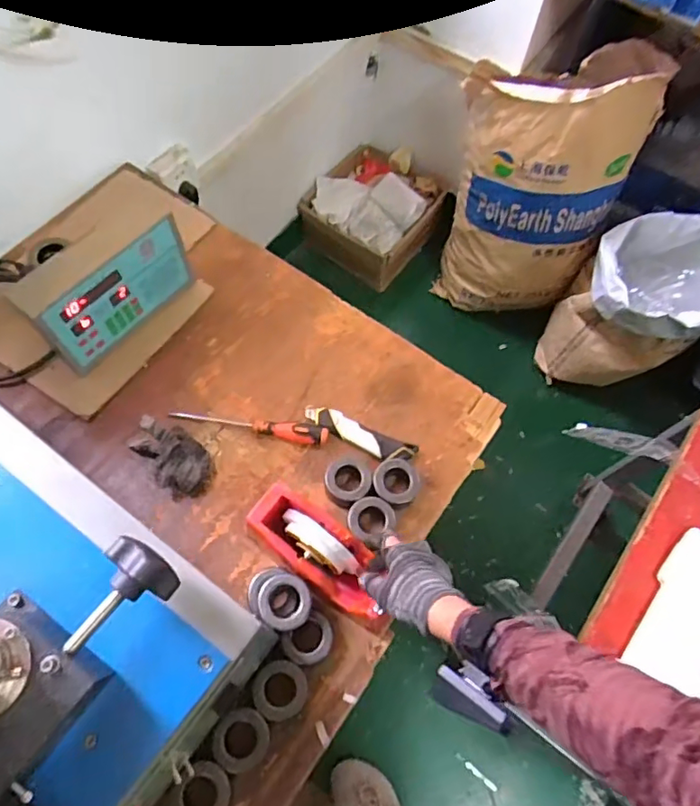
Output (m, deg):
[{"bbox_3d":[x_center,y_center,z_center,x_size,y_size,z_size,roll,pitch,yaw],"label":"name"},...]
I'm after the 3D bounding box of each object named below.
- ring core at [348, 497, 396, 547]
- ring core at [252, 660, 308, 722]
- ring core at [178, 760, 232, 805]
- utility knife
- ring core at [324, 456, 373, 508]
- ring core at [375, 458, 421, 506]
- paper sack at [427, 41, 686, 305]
[{"bbox_3d":[0.027,0.155,0.732,0.061,0.041,0.059,1,65,-3],"label":"ring core"},{"bbox_3d":[-0.080,0.330,0.646,0.060,0.034,0.060,1,65,-3],"label":"ring core"},{"bbox_3d":[-0.153,0.418,0.597,0.051,0.032,0.061,33,68,11],"label":"ring core"},{"bbox_3d":[0.012,0.044,0.794,0.164,0.014,0.042,24,66,7],"label":"utility knife"},{"bbox_3d":[0.000,0.102,0.754,0.061,0.037,0.066,1,65,-3],"label":"ring core"},{"bbox_3d":[0.061,0.108,0.750,0.061,0.029,0.058,12,65,2],"label":"ring core"},{"bbox_3d":[0.452,-0.506,1.397,0.389,0.610,0.286,3,65,-2],"label":"paper sack"}]

